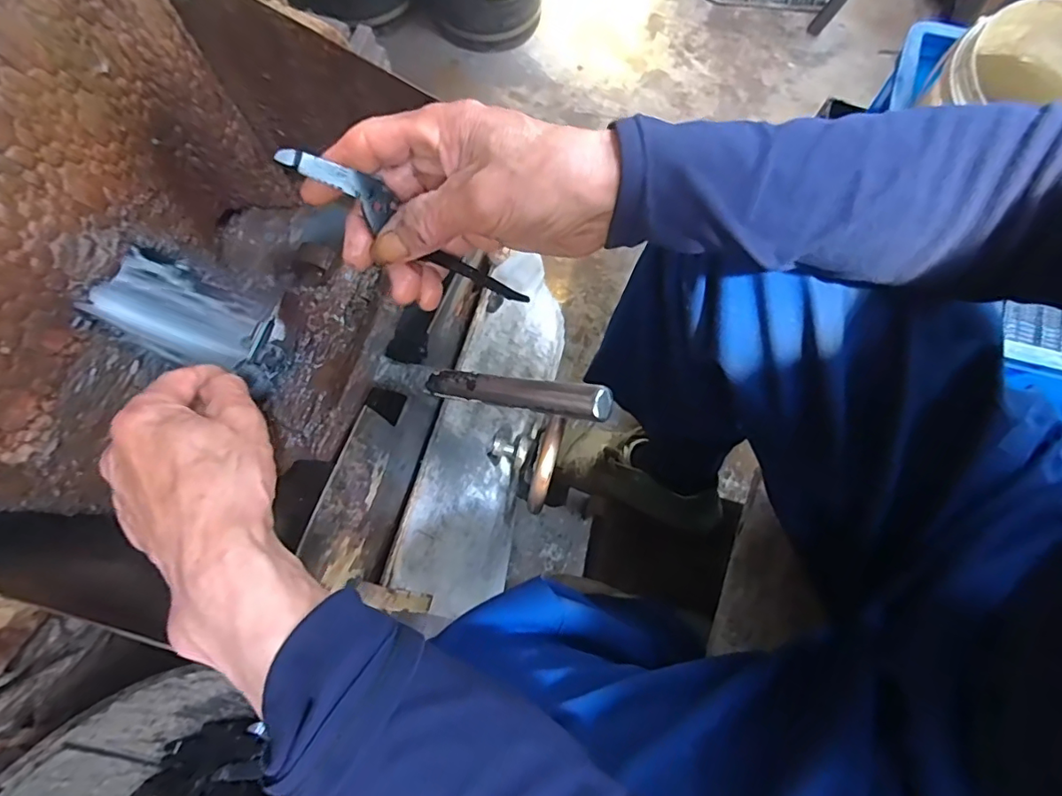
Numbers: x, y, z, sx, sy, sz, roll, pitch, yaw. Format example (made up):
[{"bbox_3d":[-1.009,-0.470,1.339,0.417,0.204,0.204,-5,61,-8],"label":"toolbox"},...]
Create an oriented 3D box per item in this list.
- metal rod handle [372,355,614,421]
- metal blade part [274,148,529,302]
[{"bbox_3d":[-0.032,-0.008,0.329,0.180,0.017,0.019,8,72,36],"label":"metal rod handle"},{"bbox_3d":[-0.059,-0.088,0.289,0.150,0.005,0.020,28,72,-34],"label":"metal blade part"}]

